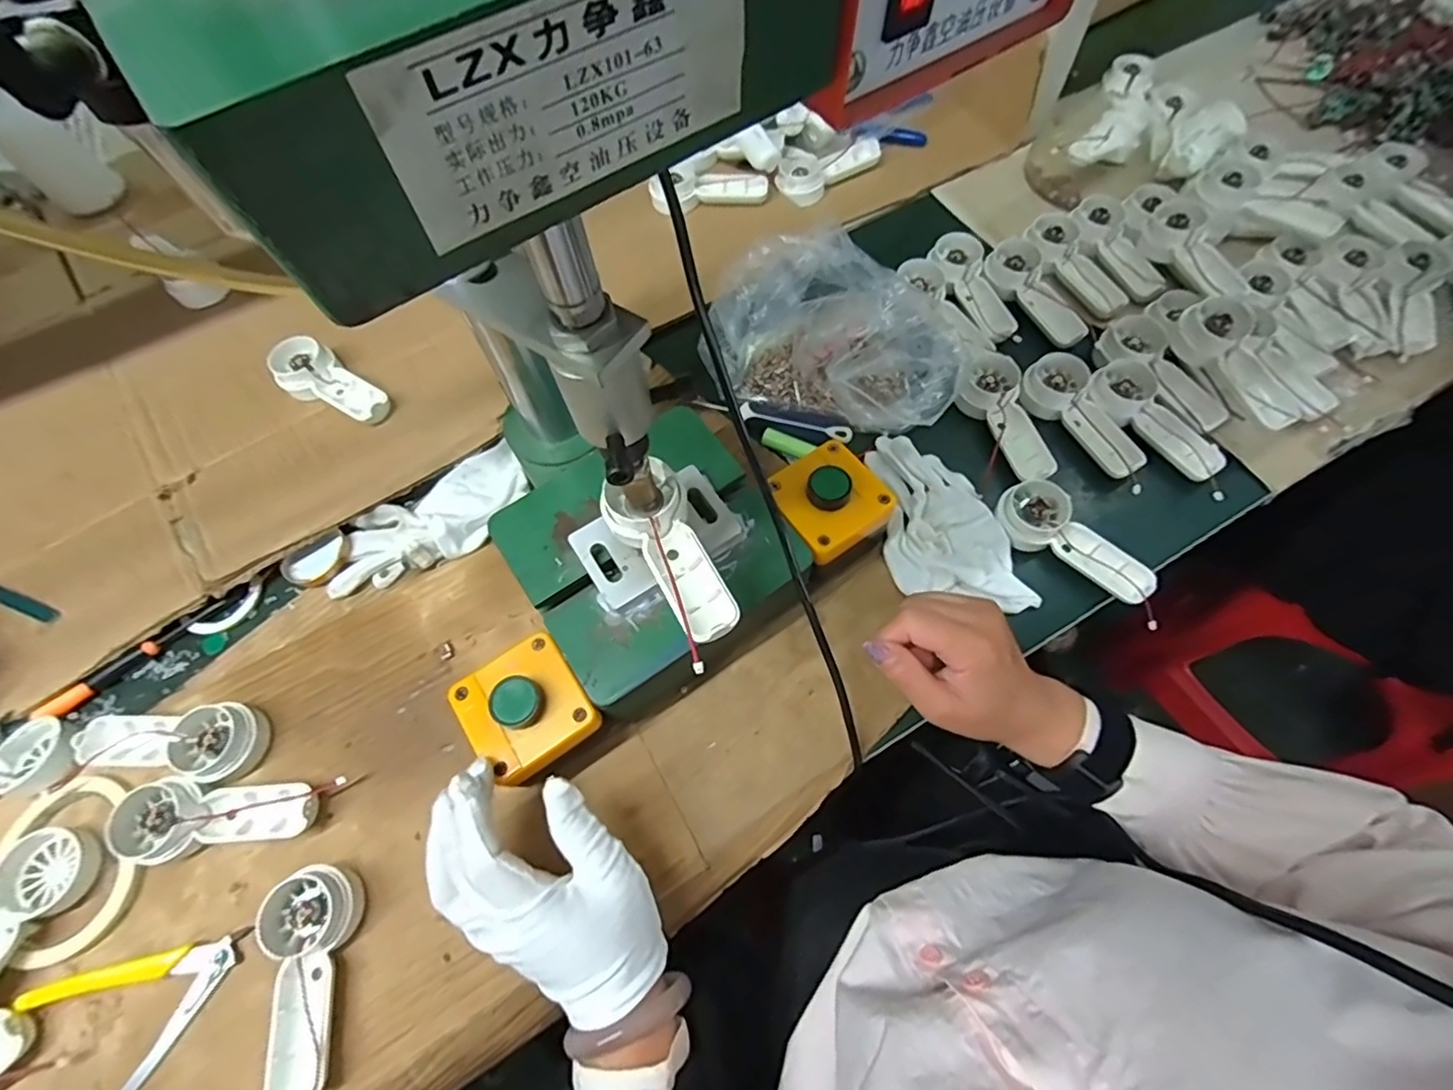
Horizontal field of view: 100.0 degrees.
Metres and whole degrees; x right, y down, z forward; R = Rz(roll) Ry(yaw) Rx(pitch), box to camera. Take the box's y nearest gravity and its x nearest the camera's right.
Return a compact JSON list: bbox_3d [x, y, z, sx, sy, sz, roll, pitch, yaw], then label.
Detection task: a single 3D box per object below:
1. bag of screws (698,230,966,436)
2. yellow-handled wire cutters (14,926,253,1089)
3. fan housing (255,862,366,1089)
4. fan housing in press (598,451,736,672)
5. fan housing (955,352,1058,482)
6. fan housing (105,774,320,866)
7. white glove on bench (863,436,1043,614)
[{"bbox_3d":[0.090,-0.178,0.482,0.207,0.056,0.168,26,71,11],"label":"bag of screws"},{"bbox_3d":[-0.332,0.275,0.336,0.113,0.013,0.079,-14,69,-4],"label":"yellow-handled wire cutters"},{"bbox_3d":[-0.234,0.243,0.343,0.044,0.026,0.109,-13,69,-4],"label":"fan housing"},{"bbox_3d":[-0.031,0.007,0.334,0.043,0.019,0.105,-24,66,-9],"label":"fan housing in press"},{"bbox_3d":[0.216,-0.100,0.469,0.055,0.033,0.112,-21,69,-6],"label":"fan housing"},{"bbox_3d":[-0.309,0.163,0.374,0.109,0.025,0.045,-11,68,-3],"label":"fan housing"},{"bbox_3d":[0.155,-0.018,0.445,0.085,0.011,0.149,-14,69,-4],"label":"white glove on bench"}]

